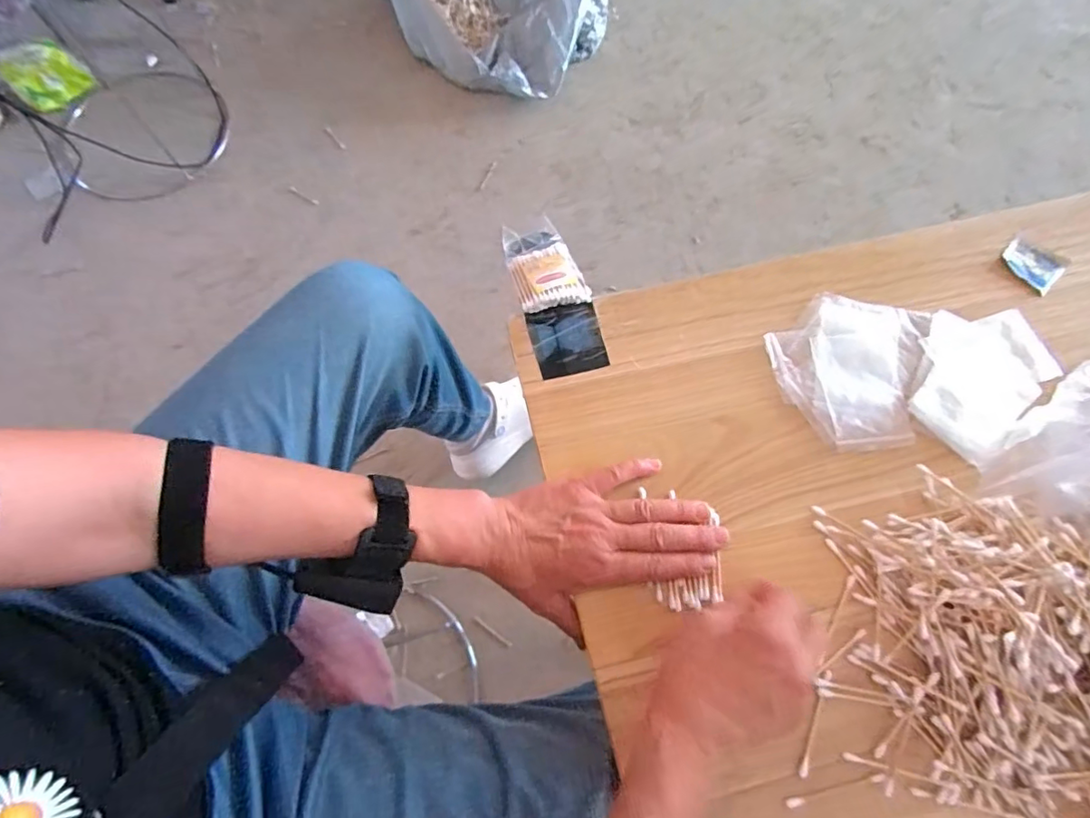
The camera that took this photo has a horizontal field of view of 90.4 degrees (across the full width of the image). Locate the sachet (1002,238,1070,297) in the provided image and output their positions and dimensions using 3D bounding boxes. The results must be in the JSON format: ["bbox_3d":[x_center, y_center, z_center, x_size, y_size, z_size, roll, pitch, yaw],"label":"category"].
[{"bbox_3d":[0.458,-0.138,0.506,0.044,0.004,0.051,-42,76,-13],"label":"sachet"}]

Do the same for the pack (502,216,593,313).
[{"bbox_3d":[-0.004,-0.137,0.511,0.060,0.020,0.115,-17,51,-6],"label":"pack"}]

